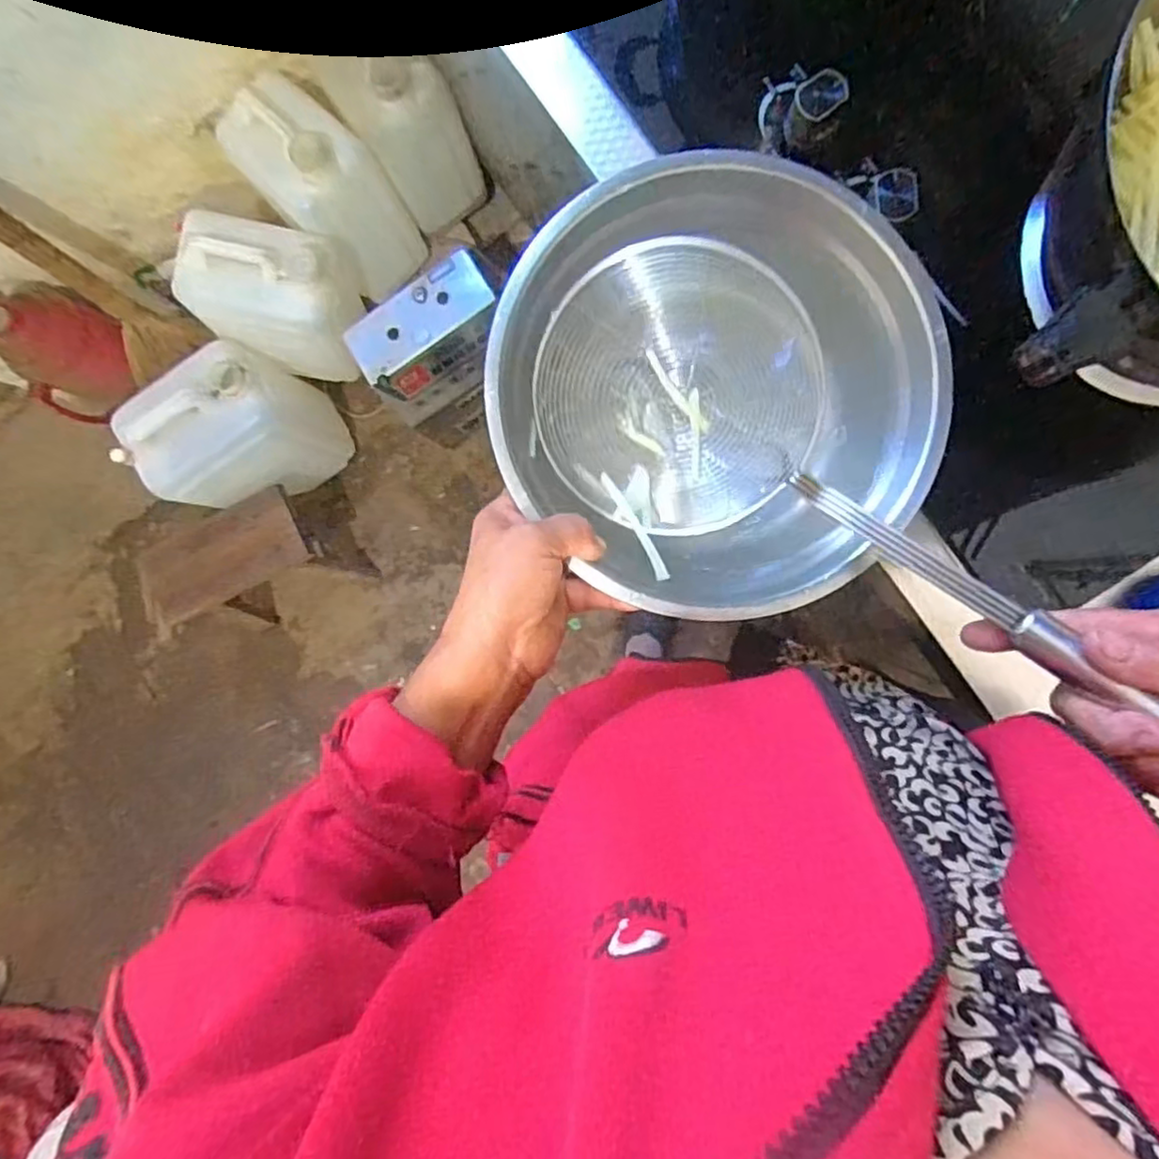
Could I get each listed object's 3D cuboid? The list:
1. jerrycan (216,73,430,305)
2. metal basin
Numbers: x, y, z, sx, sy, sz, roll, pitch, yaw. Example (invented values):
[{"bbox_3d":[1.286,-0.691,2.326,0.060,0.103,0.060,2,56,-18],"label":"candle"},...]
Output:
[{"bbox_3d":[-0.431,-0.672,1.140,0.171,0.296,0.259,-42,85,8],"label":"jerrycan"},{"bbox_3d":[0.081,-0.108,0.383,0.235,0.075,0.245,0,91,9],"label":"metal basin"}]

